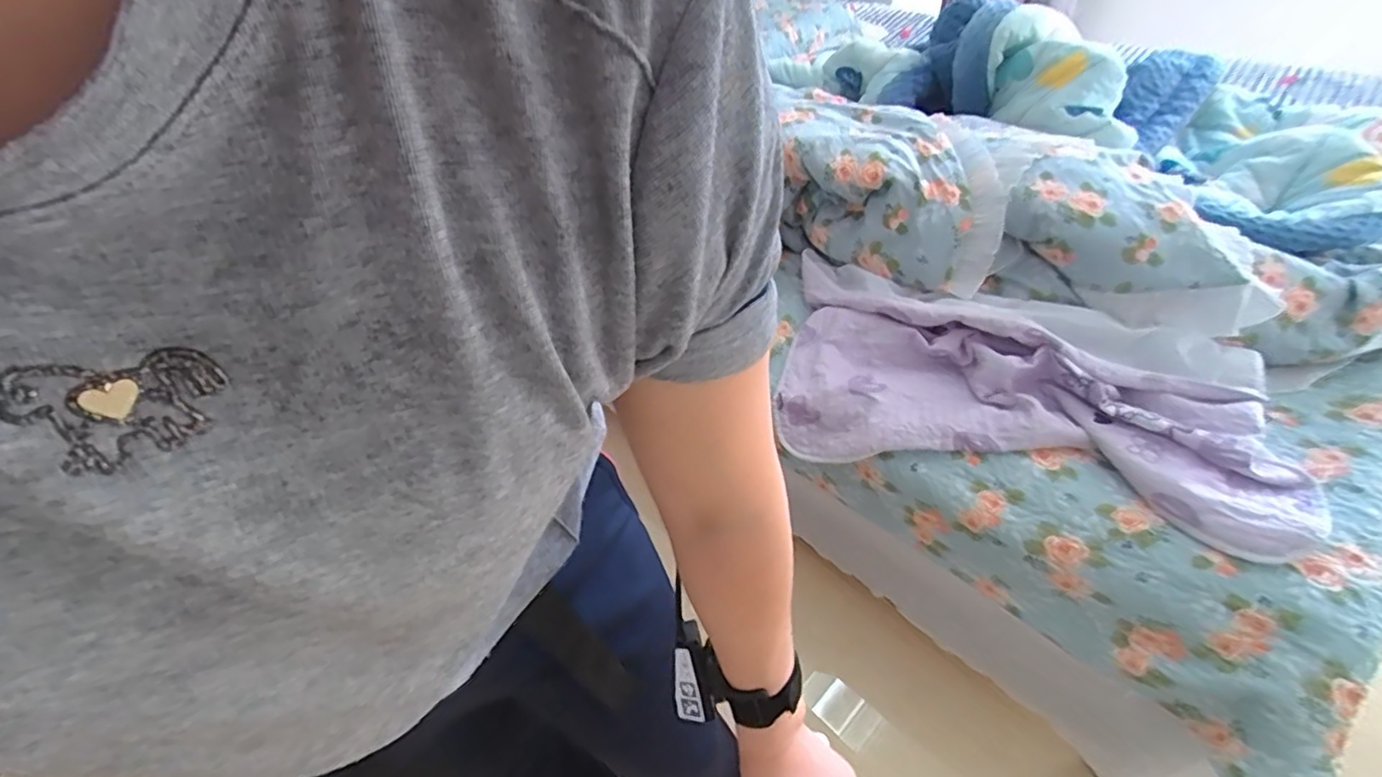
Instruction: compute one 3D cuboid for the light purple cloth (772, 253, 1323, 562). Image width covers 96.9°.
[{"bbox_3d":[0.448,0.008,0.925,0.697,0.173,0.327,21,52,24],"label":"light purple cloth"}]

